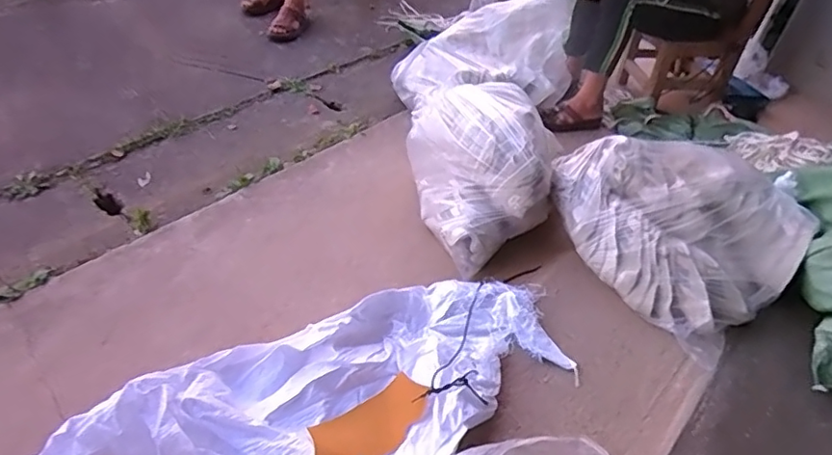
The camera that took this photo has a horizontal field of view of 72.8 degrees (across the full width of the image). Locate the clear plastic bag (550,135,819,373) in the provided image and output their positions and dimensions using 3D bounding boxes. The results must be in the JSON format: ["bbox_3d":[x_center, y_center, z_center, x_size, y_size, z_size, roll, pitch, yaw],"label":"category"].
[{"bbox_3d":[0.604,-0.016,1.326,0.454,0.232,0.507,-27,51,-31],"label":"clear plastic bag"}]

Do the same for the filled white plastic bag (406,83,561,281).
[{"bbox_3d":[0.182,-0.169,1.431,0.368,0.246,0.432,-15,46,-21],"label":"filled white plastic bag"}]

